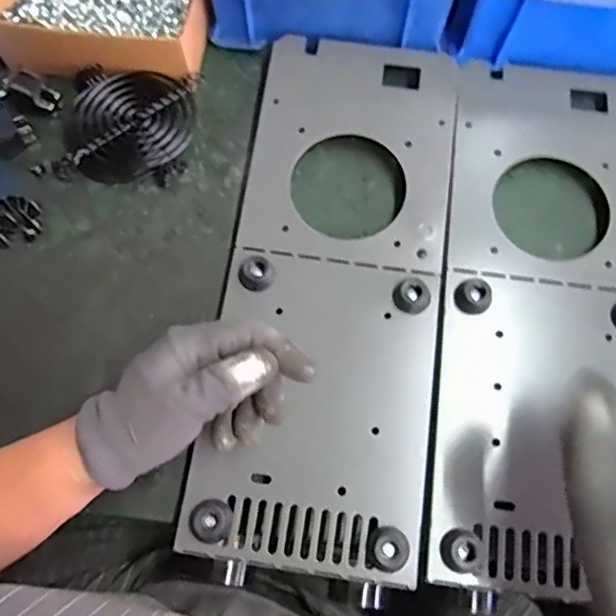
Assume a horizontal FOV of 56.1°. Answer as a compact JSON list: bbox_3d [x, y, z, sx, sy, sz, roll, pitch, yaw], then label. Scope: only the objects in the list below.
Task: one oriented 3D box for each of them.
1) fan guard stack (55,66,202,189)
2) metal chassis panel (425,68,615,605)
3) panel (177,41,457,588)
[{"bbox_3d":[-0.141,-0.142,0.451,0.101,0.021,0.090,6,73,1],"label":"fan guard stack"},{"bbox_3d":[0.168,-0.005,0.404,0.157,0.016,0.381,14,72,3],"label":"metal chassis panel"},{"bbox_3d":[0.019,-0.022,0.407,0.151,0.015,0.380,6,73,1],"label":"panel"}]

